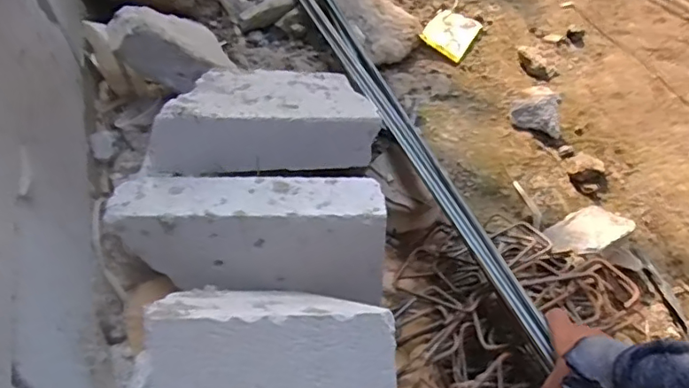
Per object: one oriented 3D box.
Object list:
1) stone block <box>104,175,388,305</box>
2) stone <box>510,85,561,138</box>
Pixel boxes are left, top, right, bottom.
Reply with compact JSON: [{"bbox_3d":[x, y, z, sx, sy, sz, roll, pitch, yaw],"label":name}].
[{"bbox_3d":[-0.105,0.060,0.655,0.305,0.145,0.094,3,35,4],"label":"stone block"},{"bbox_3d":[0.346,-0.155,0.977,0.091,0.038,0.100,19,58,13],"label":"stone"}]

